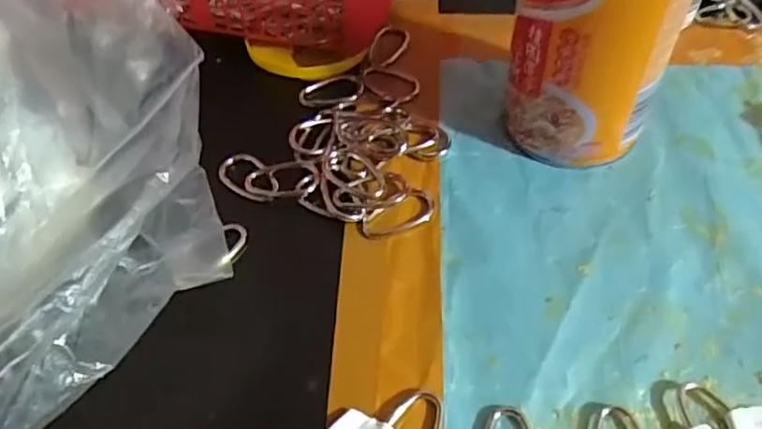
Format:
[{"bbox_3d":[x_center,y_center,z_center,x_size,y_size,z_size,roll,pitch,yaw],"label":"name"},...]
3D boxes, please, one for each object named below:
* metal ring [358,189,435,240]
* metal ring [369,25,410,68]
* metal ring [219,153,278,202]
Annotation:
[{"bbox_3d":[0.007,0.001,0.274,0.035,0.004,0.018,-29,56,-15],"label":"metal ring"},{"bbox_3d":[0.004,-0.094,0.343,0.019,0.004,0.033,22,58,20],"label":"metal ring"},{"bbox_3d":[-0.061,-0.018,0.290,0.019,0.004,0.032,-35,58,-19],"label":"metal ring"}]

